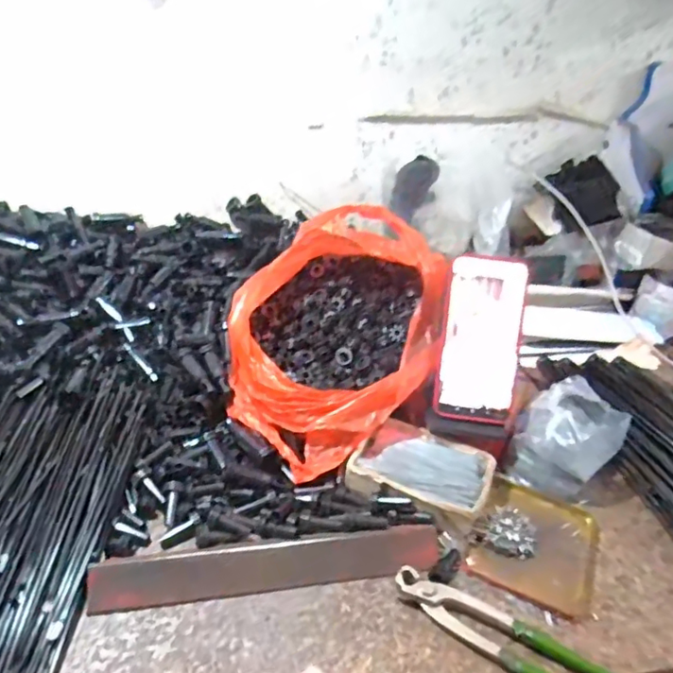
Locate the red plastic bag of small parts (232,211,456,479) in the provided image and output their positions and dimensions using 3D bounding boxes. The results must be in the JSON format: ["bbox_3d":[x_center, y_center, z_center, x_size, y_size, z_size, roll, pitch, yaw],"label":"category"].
[{"bbox_3d":[-0.004,-0.011,0.627,0.232,0.162,0.217,-25,44,-36],"label":"red plastic bag of small parts"}]

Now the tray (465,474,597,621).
[{"bbox_3d":[0.180,0.184,0.534,0.108,0.015,0.125,20,37,21],"label":"tray"}]

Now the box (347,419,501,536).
[{"bbox_3d":[0.082,0.130,0.568,0.127,0.027,0.088,15,36,15],"label":"box"}]

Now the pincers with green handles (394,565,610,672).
[{"bbox_3d":[0.137,0.237,0.448,0.198,0.017,0.040,22,38,23],"label":"pincers with green handles"}]

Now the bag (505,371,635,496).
[{"bbox_3d":[0.240,0.098,0.601,0.125,0.074,0.084,-25,44,-36],"label":"bag"}]

